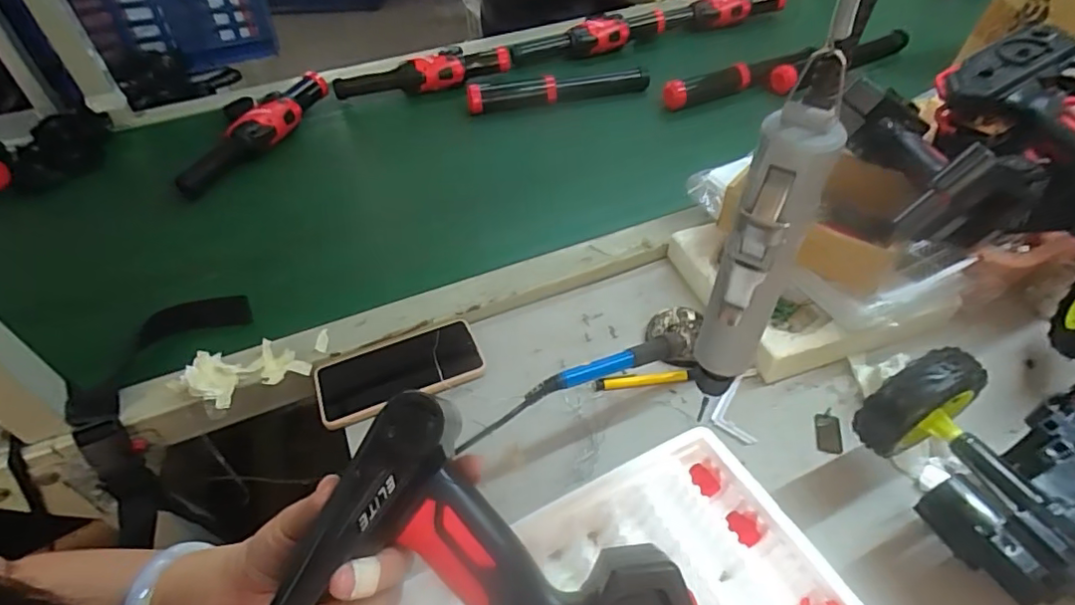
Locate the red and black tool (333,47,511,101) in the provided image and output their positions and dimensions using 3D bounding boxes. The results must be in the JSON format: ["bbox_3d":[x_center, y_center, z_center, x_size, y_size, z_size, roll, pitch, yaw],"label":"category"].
[{"bbox_3d":[-0.196,-0.393,0.970,0.305,0.051,0.061,-9,46,-4],"label":"red and black tool"}]

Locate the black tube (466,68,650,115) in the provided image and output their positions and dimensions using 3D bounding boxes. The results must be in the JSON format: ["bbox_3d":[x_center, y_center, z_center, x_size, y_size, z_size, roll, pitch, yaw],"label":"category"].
[{"bbox_3d":[0.037,-0.356,0.936,0.303,0.047,0.048,-12,47,-8],"label":"black tube"}]

